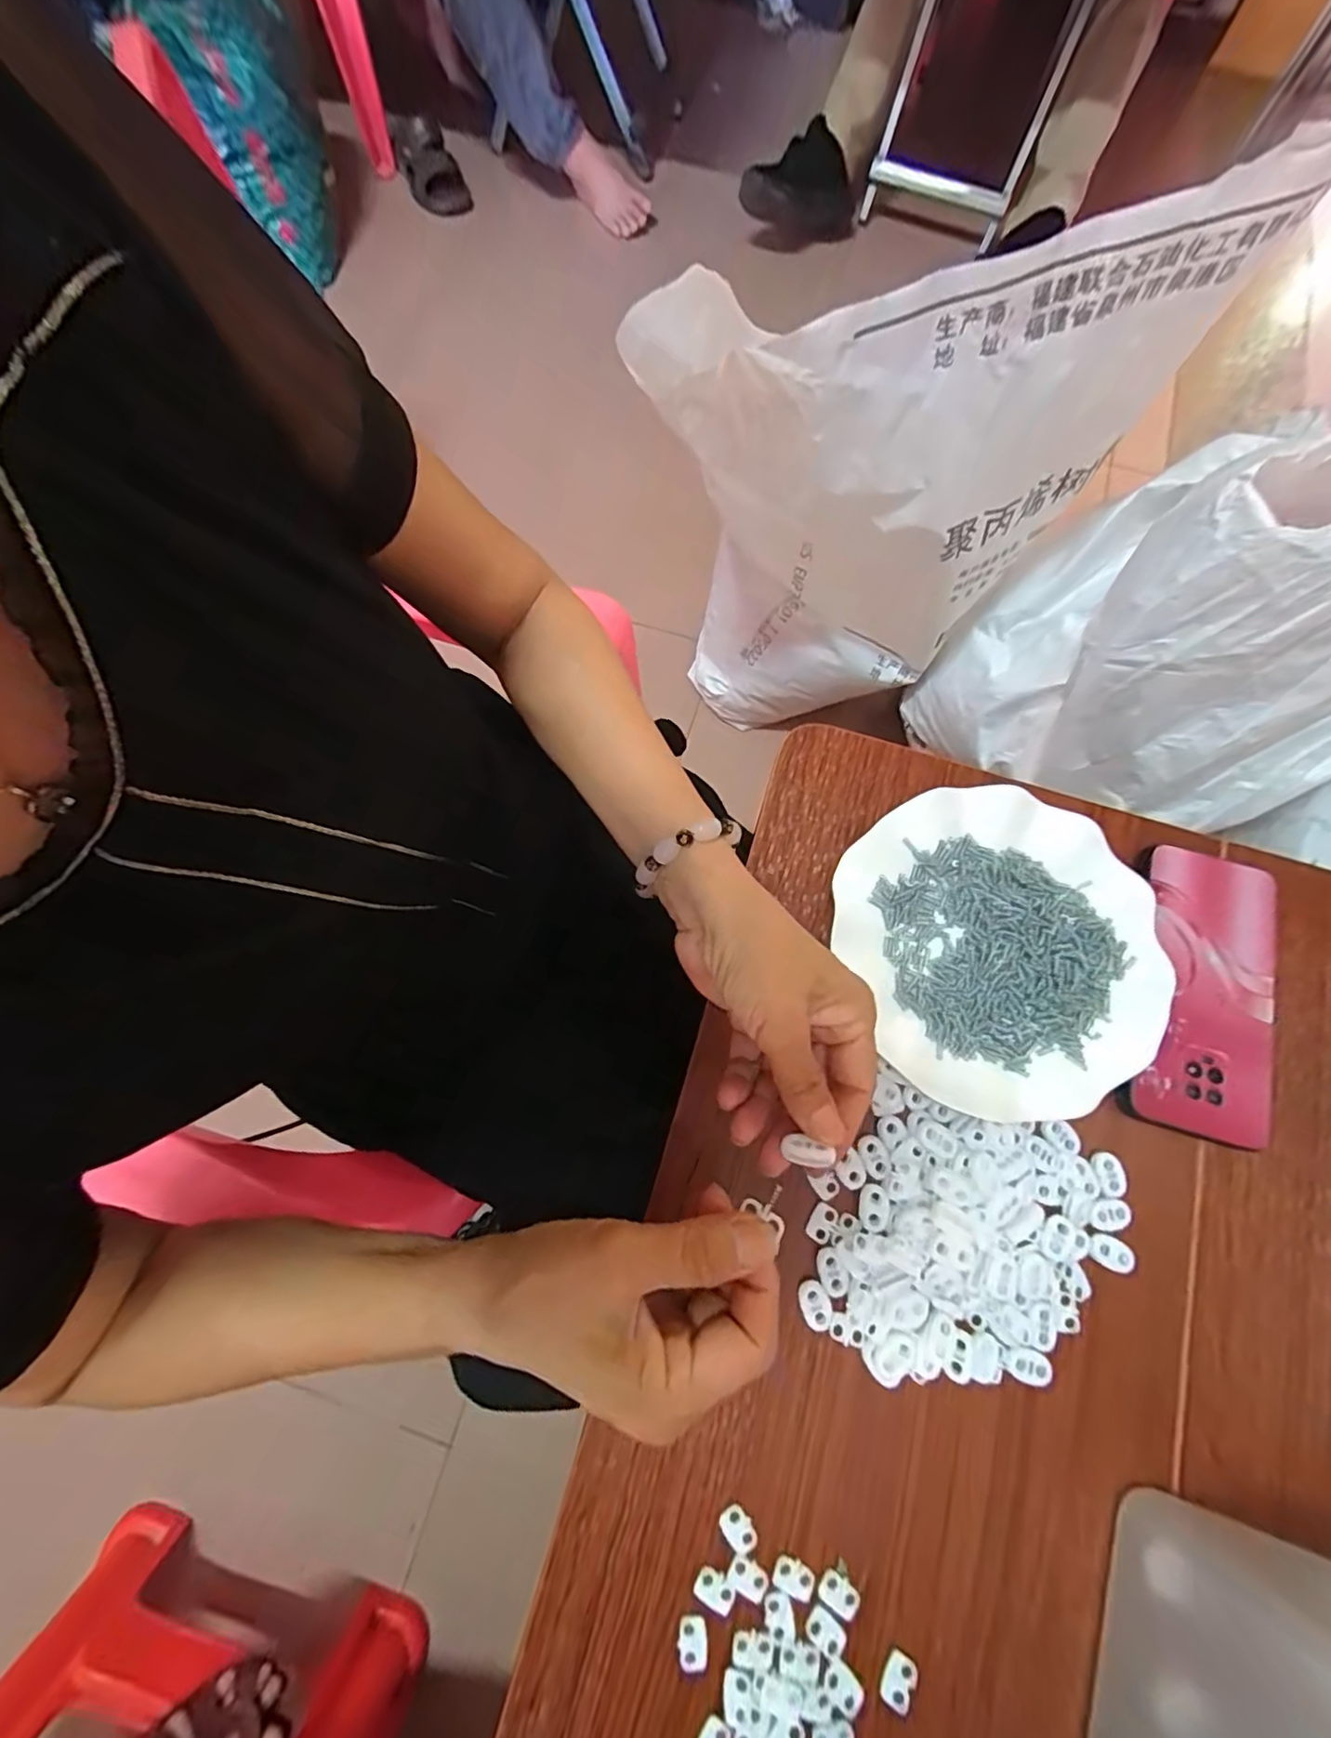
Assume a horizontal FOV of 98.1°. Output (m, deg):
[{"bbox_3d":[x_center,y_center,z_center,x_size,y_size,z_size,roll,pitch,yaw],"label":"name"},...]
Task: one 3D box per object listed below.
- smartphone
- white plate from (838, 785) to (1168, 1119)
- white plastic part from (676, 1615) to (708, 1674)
[{"bbox_3d":[0.316,0.070,0.336,0.080,0.012,0.163,19,77,6],"label":"smartphone"},{"bbox_3d":[0.193,0.043,0.338,0.172,0.022,0.181,0,76,2],"label":"white plate"},{"bbox_3d":[0.013,0.362,0.270,0.014,0.005,0.017,5,76,3],"label":"white plastic part"}]

